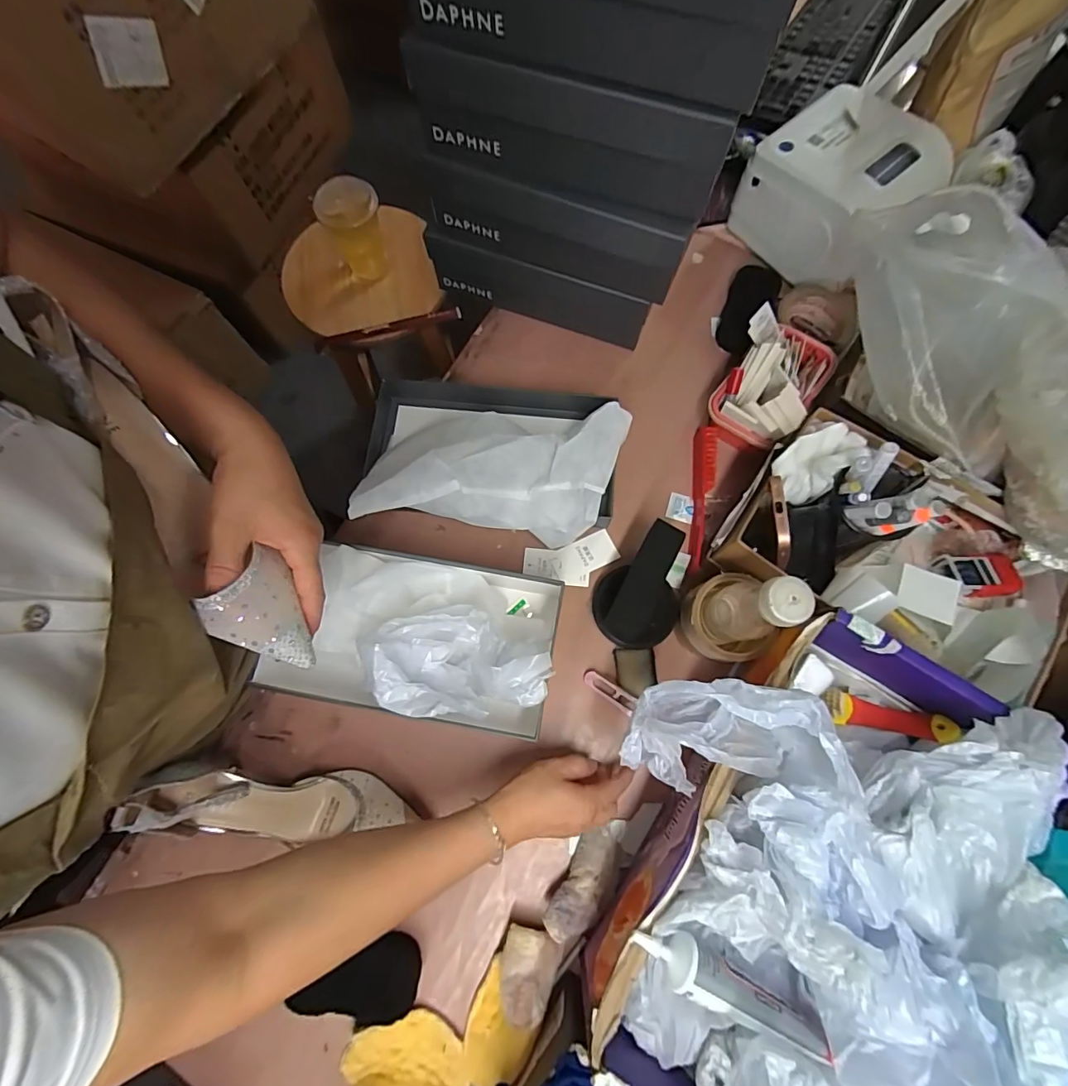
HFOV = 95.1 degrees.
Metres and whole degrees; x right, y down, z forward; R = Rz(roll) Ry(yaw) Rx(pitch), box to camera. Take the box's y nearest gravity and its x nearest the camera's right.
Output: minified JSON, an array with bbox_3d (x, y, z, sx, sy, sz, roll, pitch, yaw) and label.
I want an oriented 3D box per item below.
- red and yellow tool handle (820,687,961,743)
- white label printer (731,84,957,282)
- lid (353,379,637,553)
[{"bbox_3d":[0.336,0.167,0.467,0.102,0.019,0.031,6,72,33],"label":"red and yellow tool handle"},{"bbox_3d":[0.401,-0.458,0.654,0.162,0.138,0.179,-39,77,-9],"label":"white label printer"},{"bbox_3d":[-0.048,-0.113,0.566,0.307,0.139,0.217,-1,74,1],"label":"lid"}]

